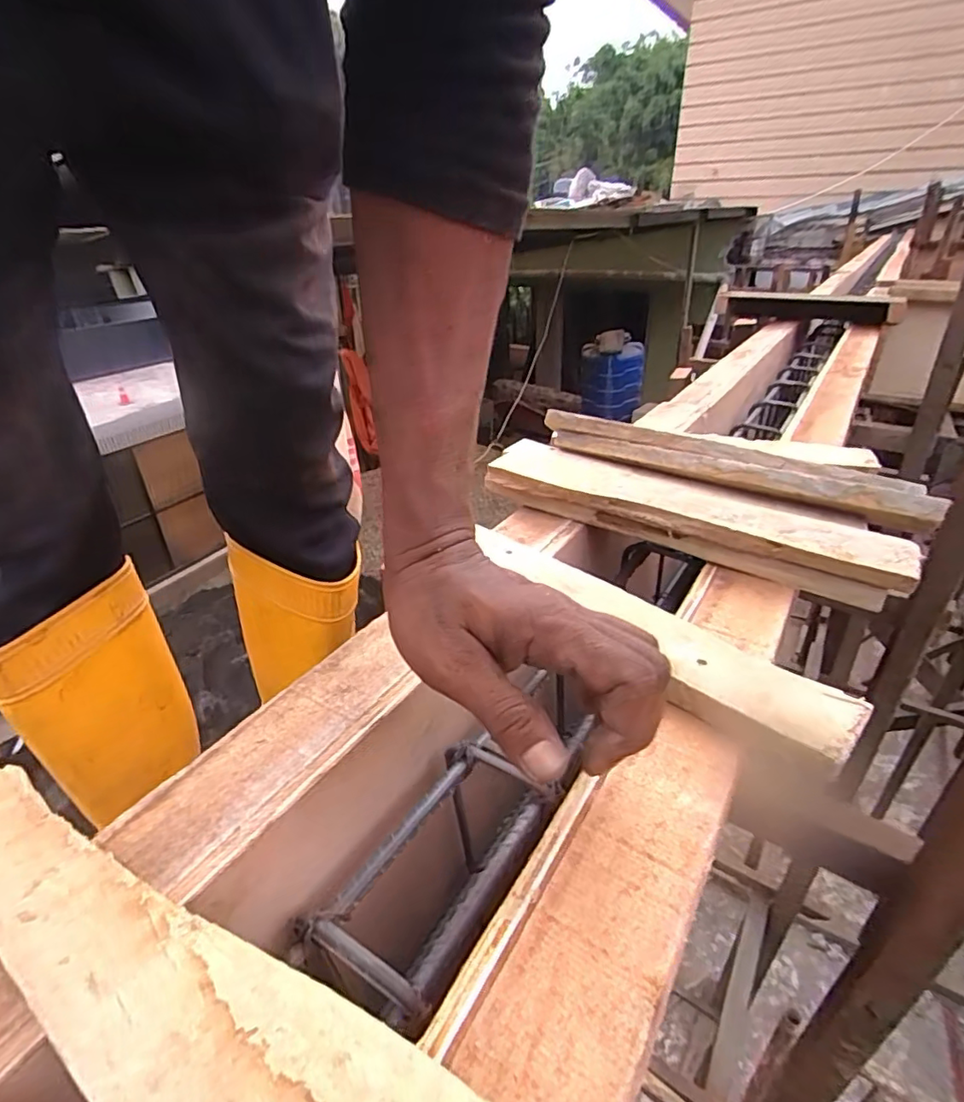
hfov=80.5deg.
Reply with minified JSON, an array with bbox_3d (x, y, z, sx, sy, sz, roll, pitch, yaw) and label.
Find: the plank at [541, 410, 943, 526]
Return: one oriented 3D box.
[{"bbox_3d":[0.218,-0.089,0.533,0.344,0.031,0.054,18,36,30],"label":"plank"}]

